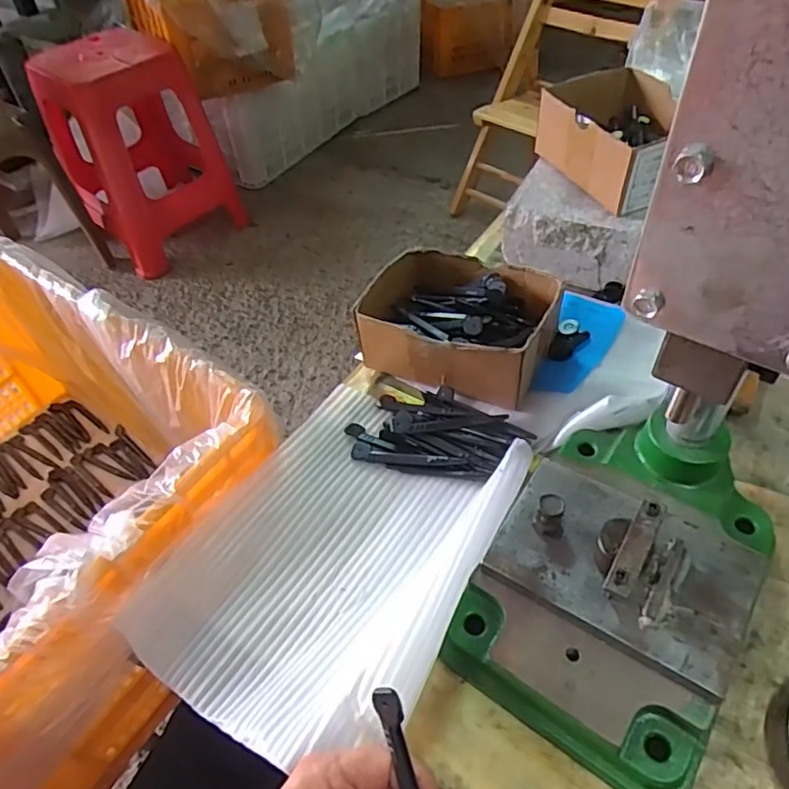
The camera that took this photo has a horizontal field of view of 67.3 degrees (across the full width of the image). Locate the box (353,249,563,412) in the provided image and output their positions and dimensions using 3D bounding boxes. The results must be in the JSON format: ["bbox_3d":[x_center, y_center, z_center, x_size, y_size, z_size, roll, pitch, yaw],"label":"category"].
[{"bbox_3d":[0.063,-0.071,0.561,0.164,0.069,0.133,21,52,21],"label":"box"}]

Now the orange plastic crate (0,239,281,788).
[{"bbox_3d":[-0.394,0.107,0.609,0.533,0.275,0.359,27,55,25],"label":"orange plastic crate"}]

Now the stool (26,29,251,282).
[{"bbox_3d":[-0.666,-0.651,1.587,0.343,0.484,0.387,35,59,30],"label":"stool"}]

